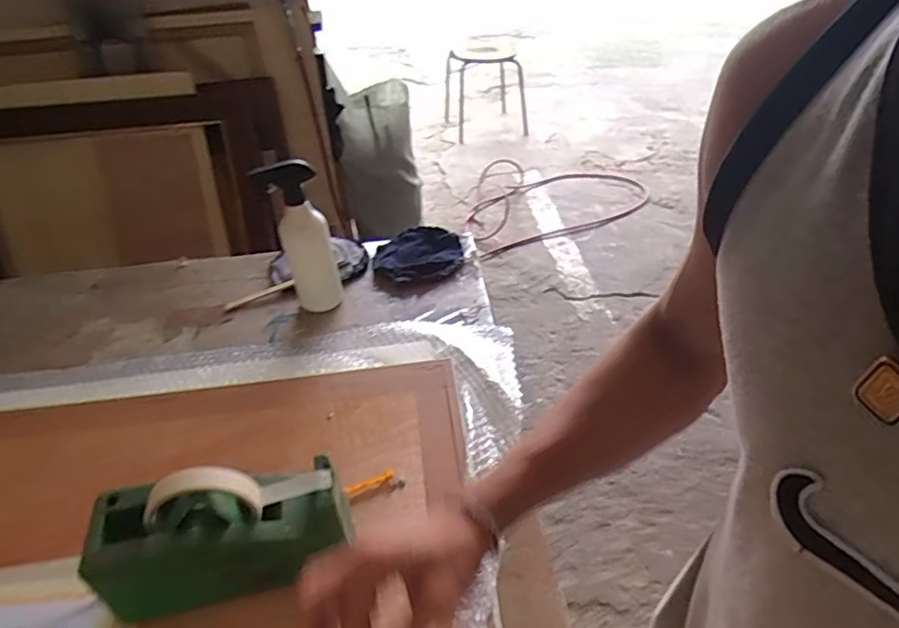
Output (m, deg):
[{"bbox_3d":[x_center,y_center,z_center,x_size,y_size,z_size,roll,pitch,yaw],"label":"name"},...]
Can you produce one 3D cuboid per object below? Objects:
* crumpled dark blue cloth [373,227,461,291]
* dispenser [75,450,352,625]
[{"bbox_3d":[-0.056,-0.103,0.979,0.151,0.025,0.154,-9,39,-7],"label":"crumpled dark blue cloth"},{"bbox_3d":[-0.191,0.188,0.487,0.202,0.125,0.073,-10,39,-9],"label":"dispenser"}]

